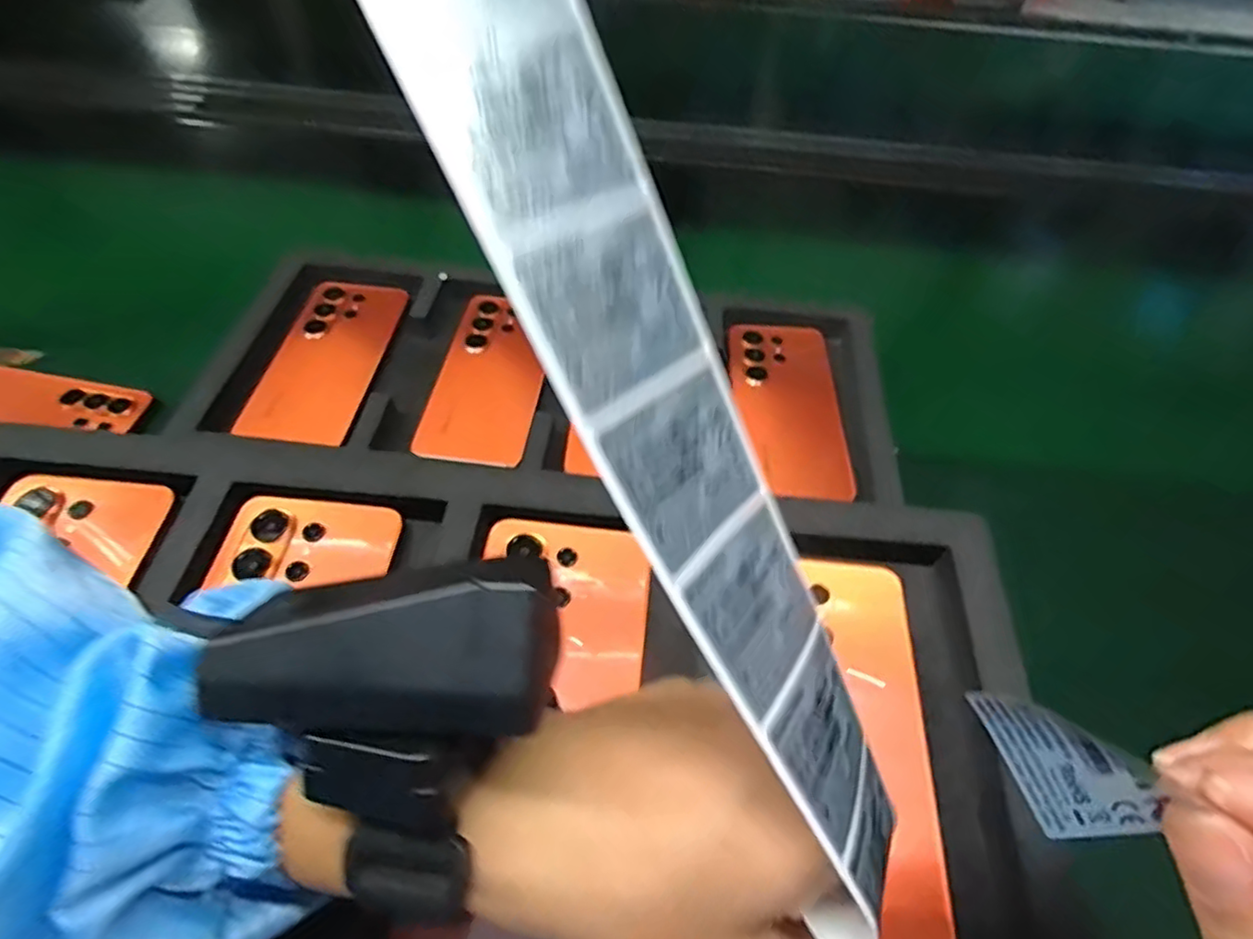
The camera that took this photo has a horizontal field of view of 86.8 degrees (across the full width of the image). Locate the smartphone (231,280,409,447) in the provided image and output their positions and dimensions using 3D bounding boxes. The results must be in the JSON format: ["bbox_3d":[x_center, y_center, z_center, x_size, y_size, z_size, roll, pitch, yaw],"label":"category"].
[{"bbox_3d":[-0.225,-0.086,0.503,0.074,0.012,0.166,7,54,3],"label":"smartphone"}]

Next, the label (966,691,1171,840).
[{"bbox_3d":[0.088,0.058,0.132,0.037,0.023,0.004,59,33,-8],"label":"label"}]

